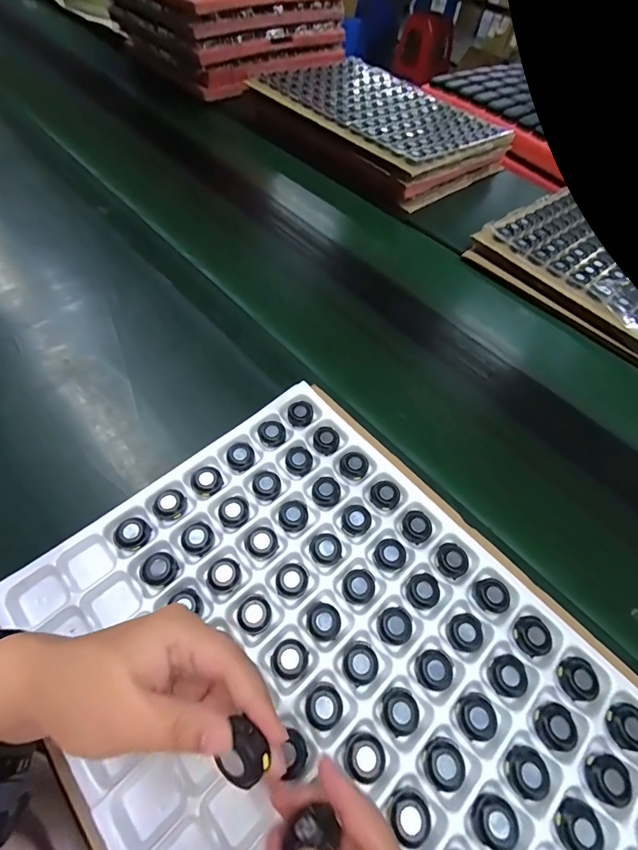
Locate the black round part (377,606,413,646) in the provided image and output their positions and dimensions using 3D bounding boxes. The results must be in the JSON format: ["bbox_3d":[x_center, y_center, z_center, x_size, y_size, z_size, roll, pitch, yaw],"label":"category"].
[{"bbox_3d":[0.067,0.175,0.344,0.029,0.014,0.029,2,58,-2],"label":"black round part"}]

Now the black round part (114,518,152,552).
[{"bbox_3d":[-0.173,0.102,0.366,0.030,0.007,0.029,2,58,-2],"label":"black round part"}]

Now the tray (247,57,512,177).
[{"bbox_3d":[0.130,-0.706,0.878,0.374,0.028,0.512,-32,65,-25],"label":"tray"}]

